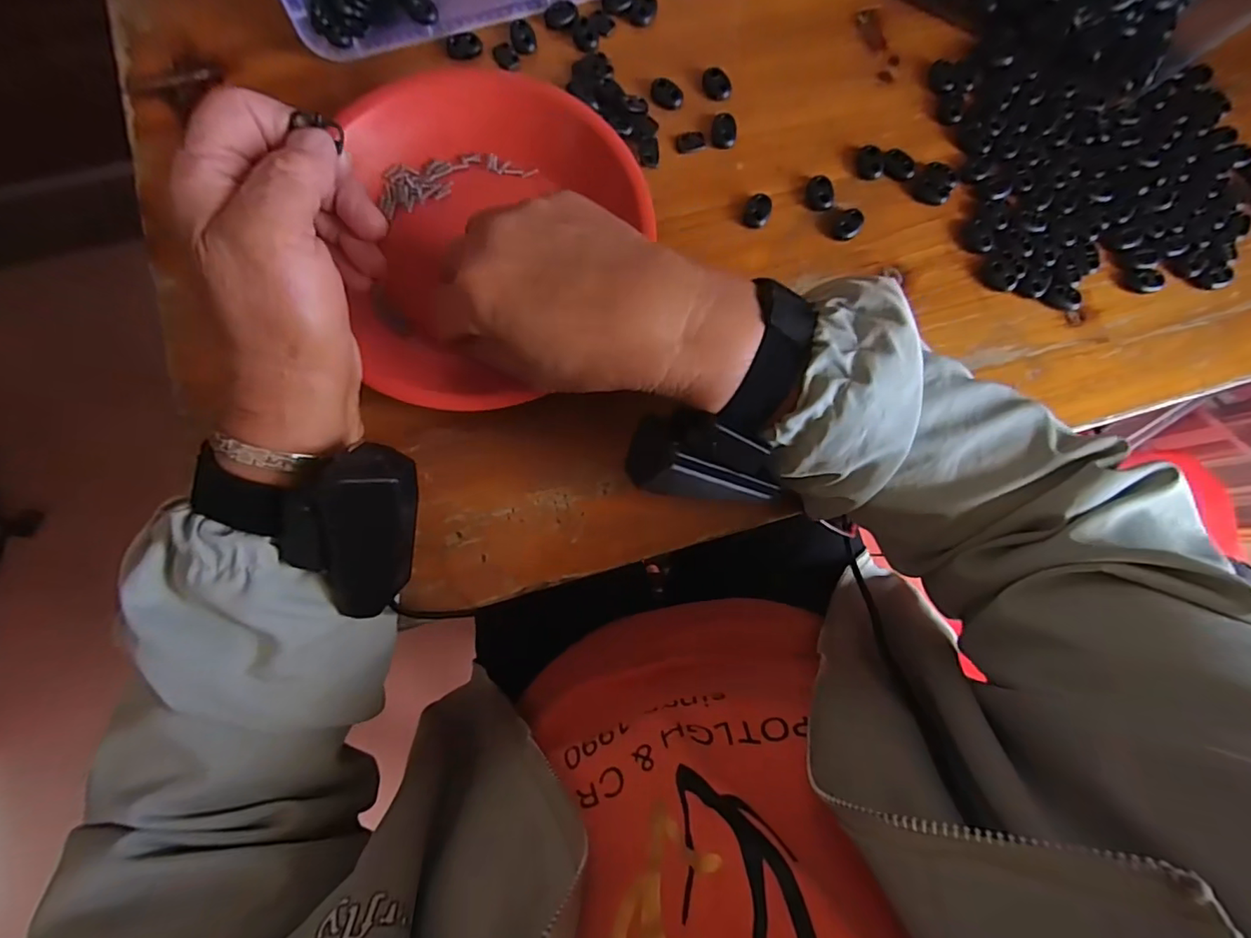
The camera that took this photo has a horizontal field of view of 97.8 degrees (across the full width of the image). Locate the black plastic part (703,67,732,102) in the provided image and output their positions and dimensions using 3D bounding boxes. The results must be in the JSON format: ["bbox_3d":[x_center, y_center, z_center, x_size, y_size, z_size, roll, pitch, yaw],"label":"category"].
[{"bbox_3d":[0.057,-0.241,0.342,0.014,0.008,0.020,-43,87,-8],"label":"black plastic part"}]

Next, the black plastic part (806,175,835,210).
[{"bbox_3d":[0.120,-0.171,0.338,0.015,0.005,0.022,-4,83,-4],"label":"black plastic part"}]

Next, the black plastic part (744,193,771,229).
[{"bbox_3d":[0.081,-0.158,0.333,0.015,0.009,0.019,17,82,-1],"label":"black plastic part"}]

